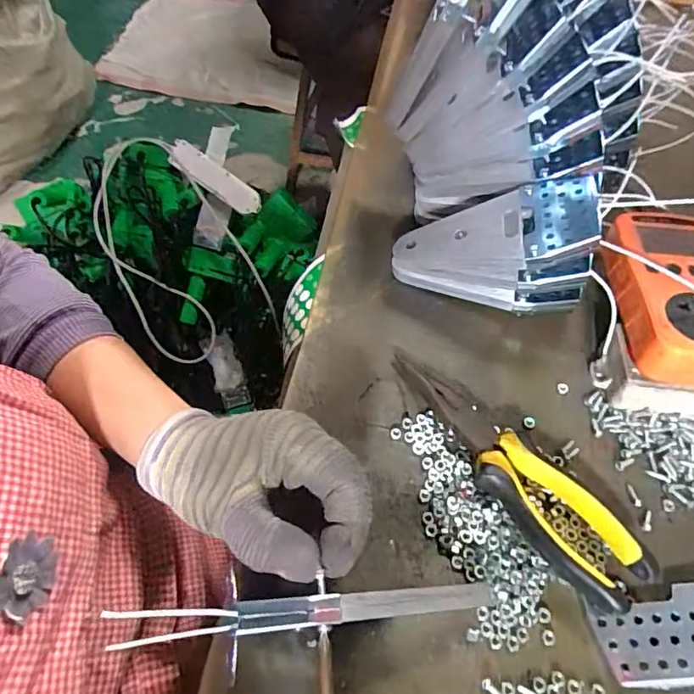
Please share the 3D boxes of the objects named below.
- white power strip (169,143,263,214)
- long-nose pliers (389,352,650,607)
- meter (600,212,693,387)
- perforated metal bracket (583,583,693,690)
[{"bbox_3d":[-0.251,-0.324,1.001,0.196,0.032,0.050,34,63,-5],"label":"white power strip"},{"bbox_3d":[0.095,0.068,0.322,0.047,0.026,0.192,-34,64,-19],"label":"long-nose pliers"},{"bbox_3d":[0.209,-0.038,0.339,0.075,0.035,0.126,2,59,1],"label":"meter"},{"bbox_3d":[0.168,0.155,0.278,0.066,0.010,0.046,-3,59,-1],"label":"perforated metal bracket"}]

